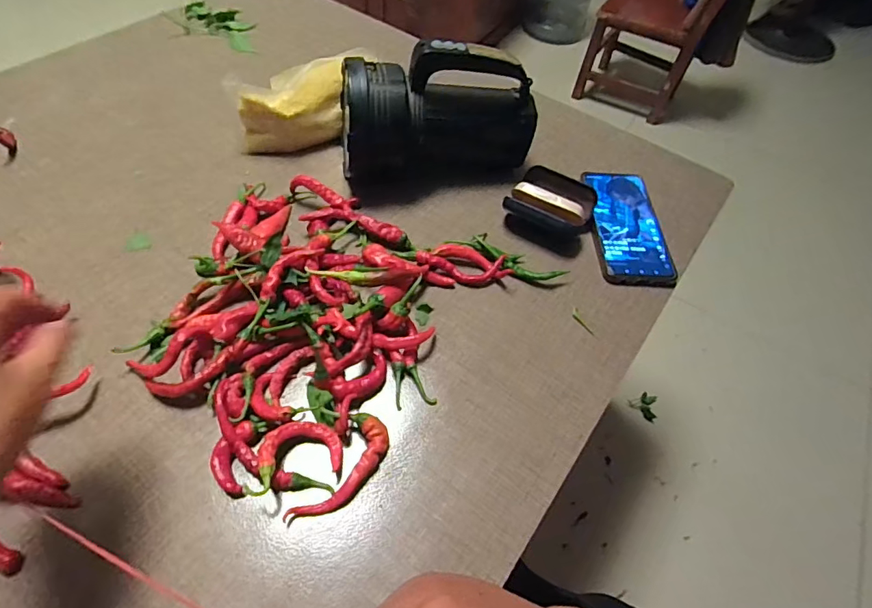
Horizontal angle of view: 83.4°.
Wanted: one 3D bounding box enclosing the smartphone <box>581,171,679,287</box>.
[{"bbox_3d":[0.214,-0.090,0.548,0.076,0.016,0.165,5,54,-2],"label":"smartphone"}]

